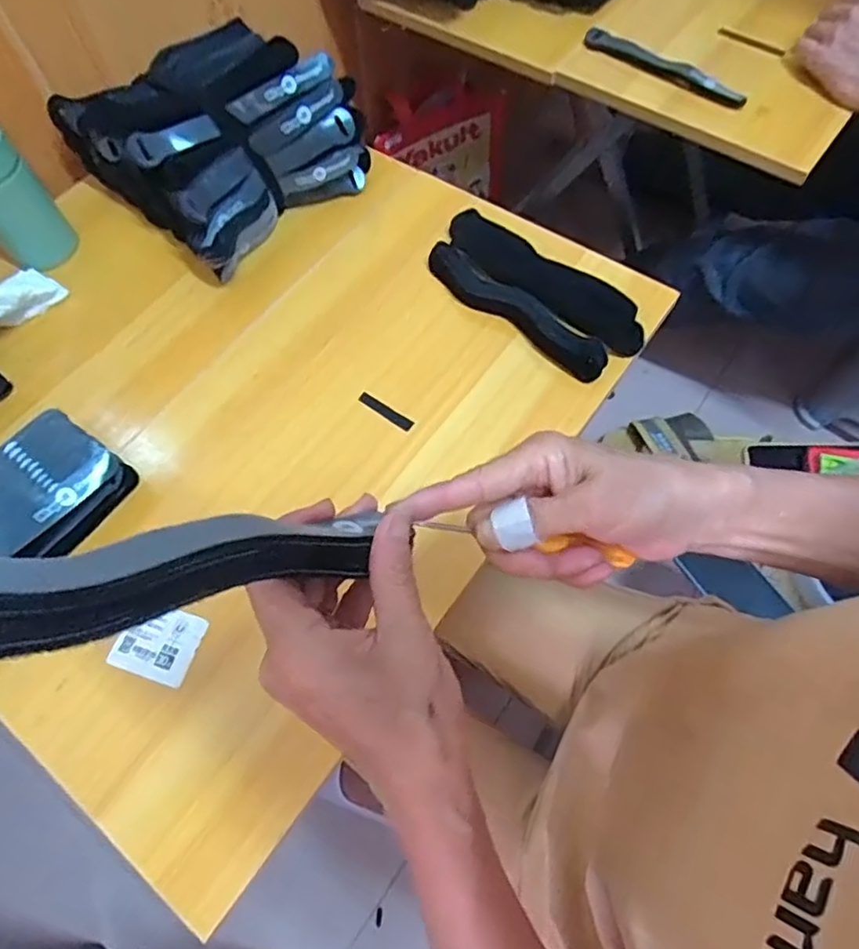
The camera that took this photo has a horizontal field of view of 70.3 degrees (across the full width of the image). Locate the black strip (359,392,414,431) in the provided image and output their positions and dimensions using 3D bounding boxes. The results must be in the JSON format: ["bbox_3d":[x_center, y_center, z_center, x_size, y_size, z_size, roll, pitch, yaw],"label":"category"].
[{"bbox_3d":[-0.037,-0.053,0.507,0.052,0.004,0.010,33,70,16],"label":"black strip"}]

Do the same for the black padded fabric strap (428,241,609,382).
[{"bbox_3d":[0.072,-0.149,0.532,0.194,0.026,0.034,39,72,18],"label":"black padded fabric strap"}]

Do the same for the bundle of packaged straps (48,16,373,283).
[{"bbox_3d":[-0.208,-0.331,0.585,0.234,0.102,0.200,38,71,18],"label":"bundle of packaged straps"}]

